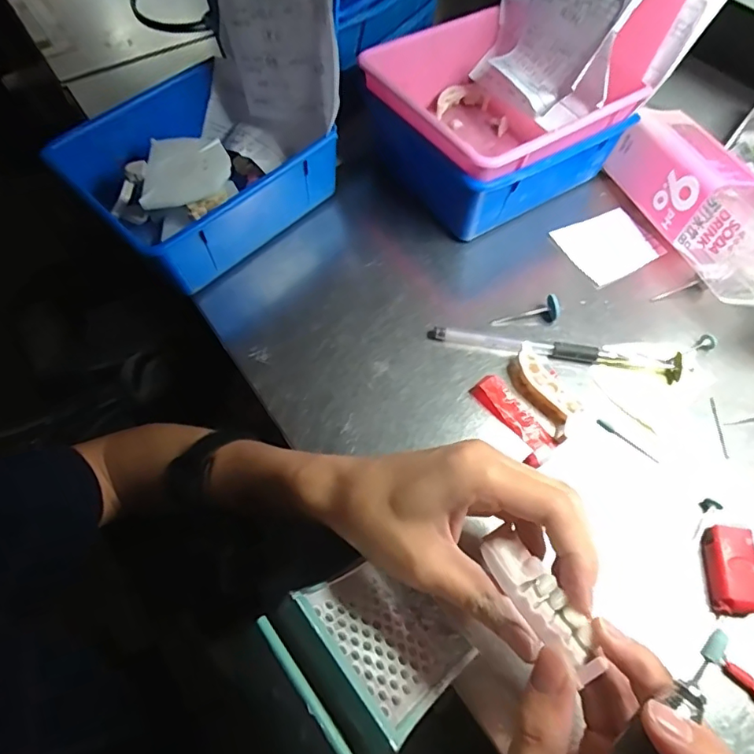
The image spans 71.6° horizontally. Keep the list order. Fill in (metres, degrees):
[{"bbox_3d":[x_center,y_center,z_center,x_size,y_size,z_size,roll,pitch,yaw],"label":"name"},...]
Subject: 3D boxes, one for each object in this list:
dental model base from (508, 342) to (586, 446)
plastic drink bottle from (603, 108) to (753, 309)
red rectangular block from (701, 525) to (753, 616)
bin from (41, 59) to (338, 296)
[{"bbox_3d":[0.109,0.009,0.339,0.020,0.017,0.065,-26,64,-13],"label":"dental model base"},{"bbox_3d":[0.257,-0.114,0.388,0.064,0.066,0.205,-17,62,-8],"label":"plastic drink bottle"},{"bbox_3d":[0.193,0.106,0.286,0.023,0.015,0.044,6,61,5],"label":"red rectangular block"},{"bbox_3d":[-0.141,-0.158,0.413,0.157,0.069,0.163,39,69,20],"label":"bin"}]

